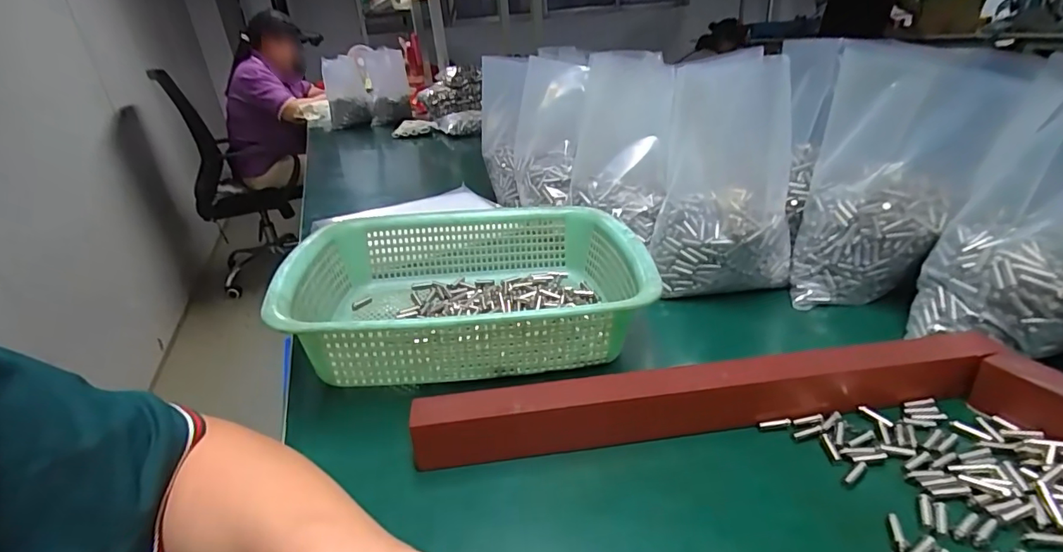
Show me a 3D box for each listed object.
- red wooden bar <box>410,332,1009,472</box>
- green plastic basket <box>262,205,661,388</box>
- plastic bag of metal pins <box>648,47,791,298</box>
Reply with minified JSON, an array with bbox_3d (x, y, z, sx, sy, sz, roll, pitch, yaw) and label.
[{"bbox_3d":[0.116,0.081,0.333,0.377,0.042,0.027,-7,26,-3],"label":"red wooden bar"},{"bbox_3d":[-0.050,0.008,0.447,0.287,0.080,0.220,-7,26,-4],"label":"green plastic basket"},{"bbox_3d":[0.189,-0.097,0.500,0.131,0.093,0.223,2,71,13],"label":"plastic bag of metal pins"}]

